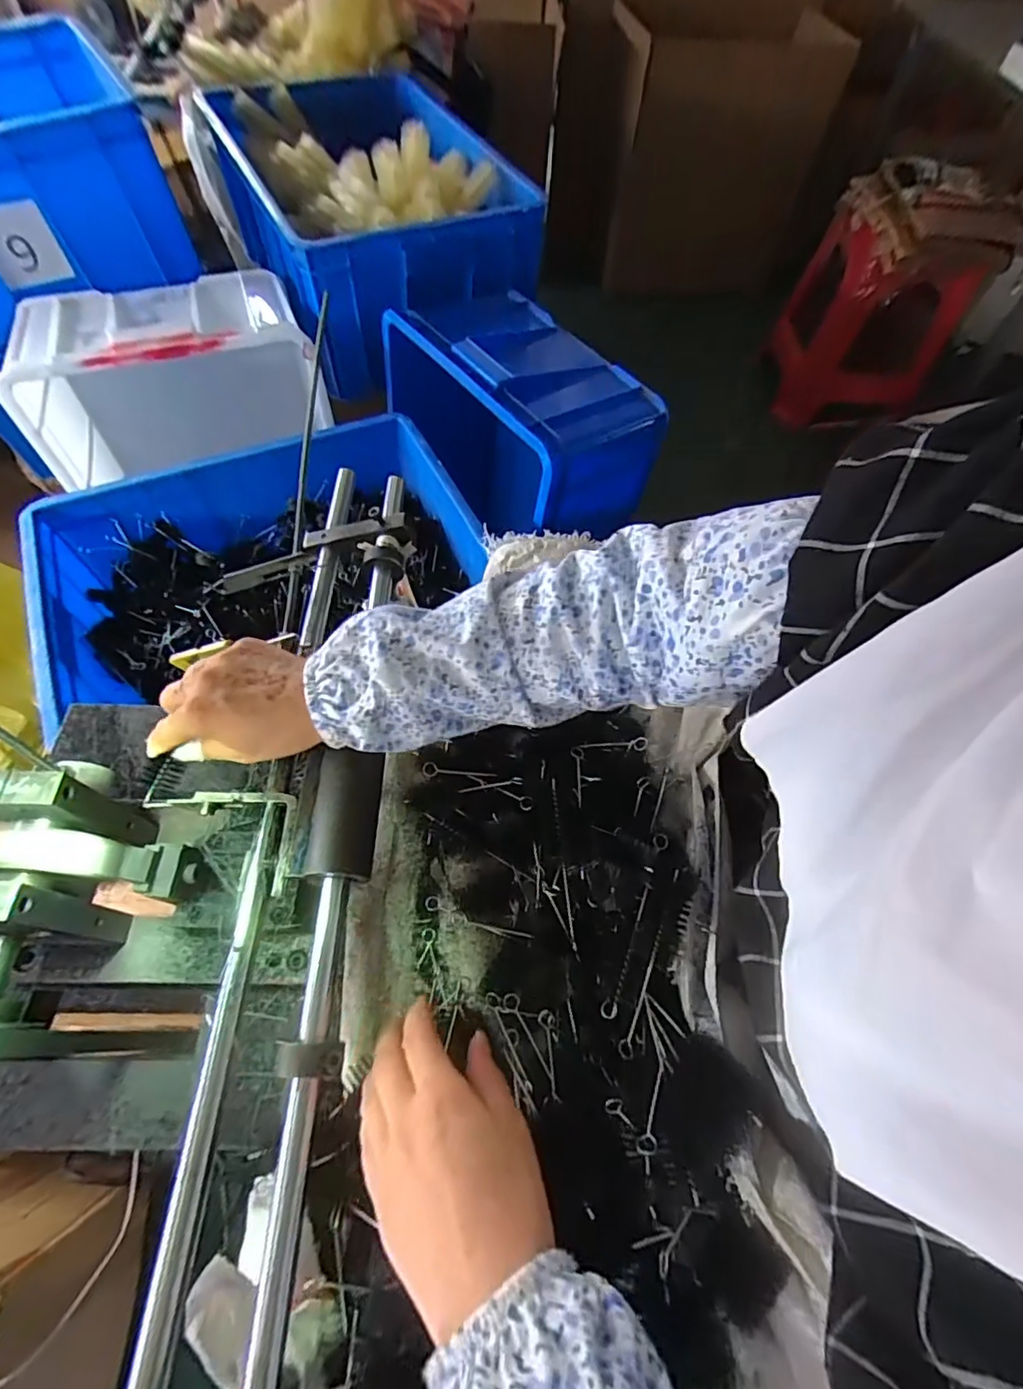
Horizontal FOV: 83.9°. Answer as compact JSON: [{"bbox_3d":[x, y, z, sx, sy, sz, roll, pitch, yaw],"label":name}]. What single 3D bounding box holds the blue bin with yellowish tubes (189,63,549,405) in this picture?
[{"bbox_3d":[-0.243,-0.804,0.962,0.362,0.245,0.550,-25,66,-15],"label":"blue bin with yellowish tubes"}]

